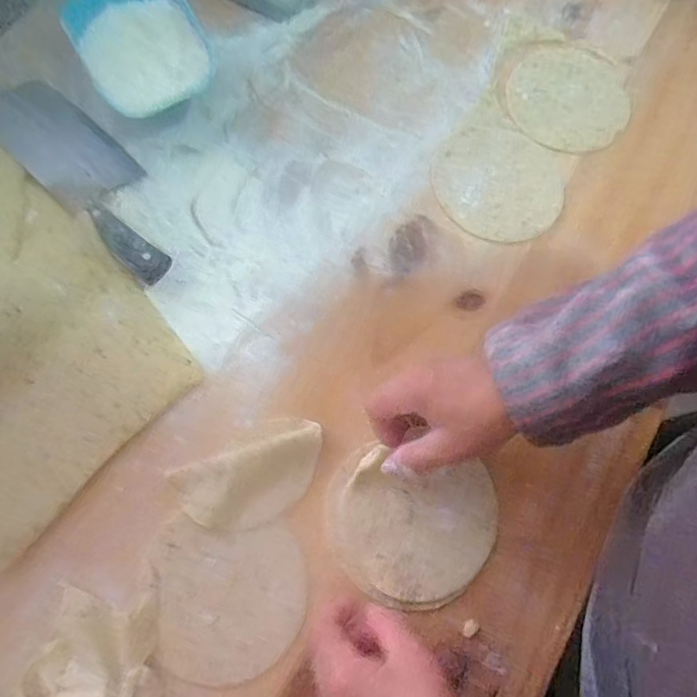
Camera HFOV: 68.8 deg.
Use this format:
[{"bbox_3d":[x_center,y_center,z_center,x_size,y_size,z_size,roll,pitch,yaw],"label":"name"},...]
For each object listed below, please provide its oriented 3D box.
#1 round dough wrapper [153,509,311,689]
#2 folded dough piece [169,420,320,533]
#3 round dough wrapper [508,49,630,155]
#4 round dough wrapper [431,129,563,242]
[{"bbox_3d":[-0.093,0.195,0.399,0.119,0.005,0.113,1,73,-2],"label":"round dough wrapper"},{"bbox_3d":[-0.076,0.110,0.418,0.121,0.015,0.064,-20,75,-8],"label":"folded dough piece"},{"bbox_3d":[0.241,-0.276,0.555,0.128,0.006,0.136,1,73,-2],"label":"round dough wrapper"},{"bbox_3d":[0.152,-0.169,0.522,0.135,0.007,0.123,1,73,-2],"label":"round dough wrapper"}]

